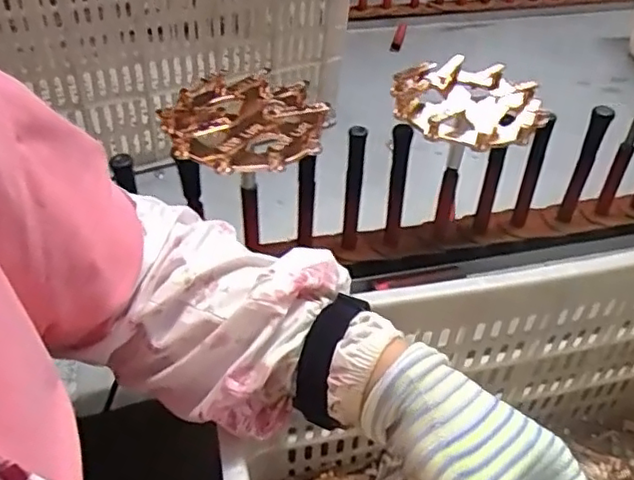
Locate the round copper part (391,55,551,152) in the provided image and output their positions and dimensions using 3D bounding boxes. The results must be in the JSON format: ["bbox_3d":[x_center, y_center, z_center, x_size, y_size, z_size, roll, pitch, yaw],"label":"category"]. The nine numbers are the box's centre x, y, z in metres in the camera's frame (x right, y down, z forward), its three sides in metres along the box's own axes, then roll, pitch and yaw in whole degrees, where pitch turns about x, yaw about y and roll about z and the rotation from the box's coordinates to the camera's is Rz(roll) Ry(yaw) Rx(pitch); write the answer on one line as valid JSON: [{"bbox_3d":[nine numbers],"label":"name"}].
[{"bbox_3d":[0.142,-0.131,0.583,0.138,0.023,0.131,1,39,0],"label":"round copper part"}]

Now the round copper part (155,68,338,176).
[{"bbox_3d":[-0.058,-0.105,0.528,0.127,0.030,0.133,1,39,0],"label":"round copper part"}]

